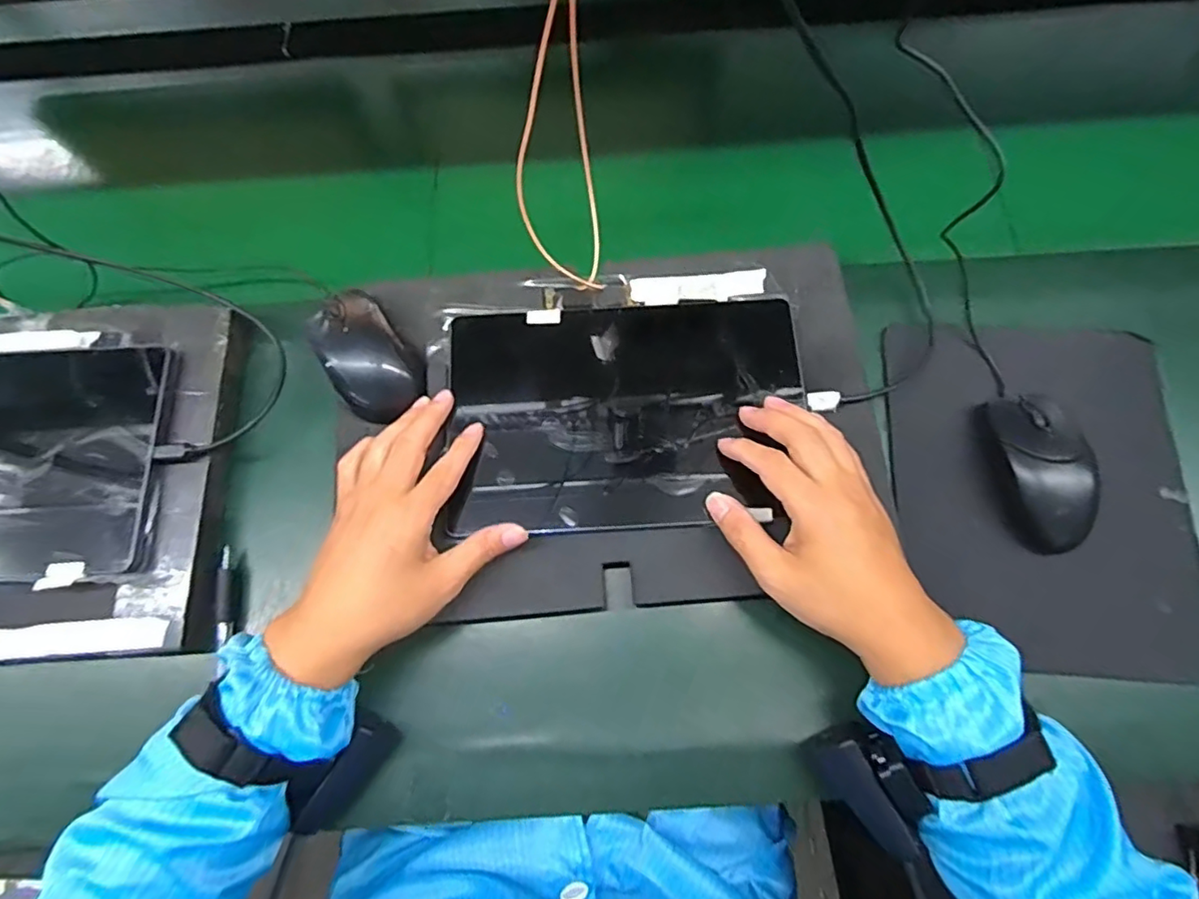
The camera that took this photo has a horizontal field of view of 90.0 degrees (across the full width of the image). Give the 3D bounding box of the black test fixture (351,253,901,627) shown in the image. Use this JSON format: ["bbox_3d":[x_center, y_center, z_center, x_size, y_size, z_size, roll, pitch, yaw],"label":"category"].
[{"bbox_3d":[0.016,-0.019,0.432,0.344,0.026,0.251,-5,71,0],"label":"black test fixture"}]

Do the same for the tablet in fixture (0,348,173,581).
[{"bbox_3d":[-0.442,0.010,0.425,0.254,0.018,0.162,-4,71,0],"label":"tablet in fixture"}]

